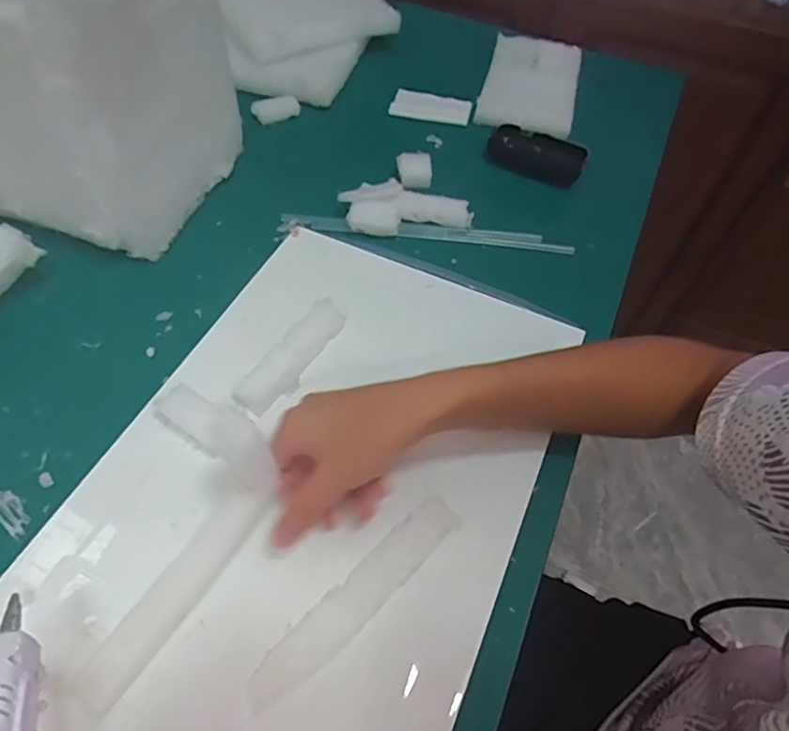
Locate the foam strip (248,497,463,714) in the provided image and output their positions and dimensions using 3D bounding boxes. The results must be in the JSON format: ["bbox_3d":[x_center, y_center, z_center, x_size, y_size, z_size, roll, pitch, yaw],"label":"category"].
[{"bbox_3d":[-0.023,0.150,0.368,0.166,0.010,0.030,-38,66,-24],"label":"foam strip"}]

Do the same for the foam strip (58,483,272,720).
[{"bbox_3d":[-0.140,0.143,0.373,0.032,0.014,0.158,28,60,15],"label":"foam strip"}]

